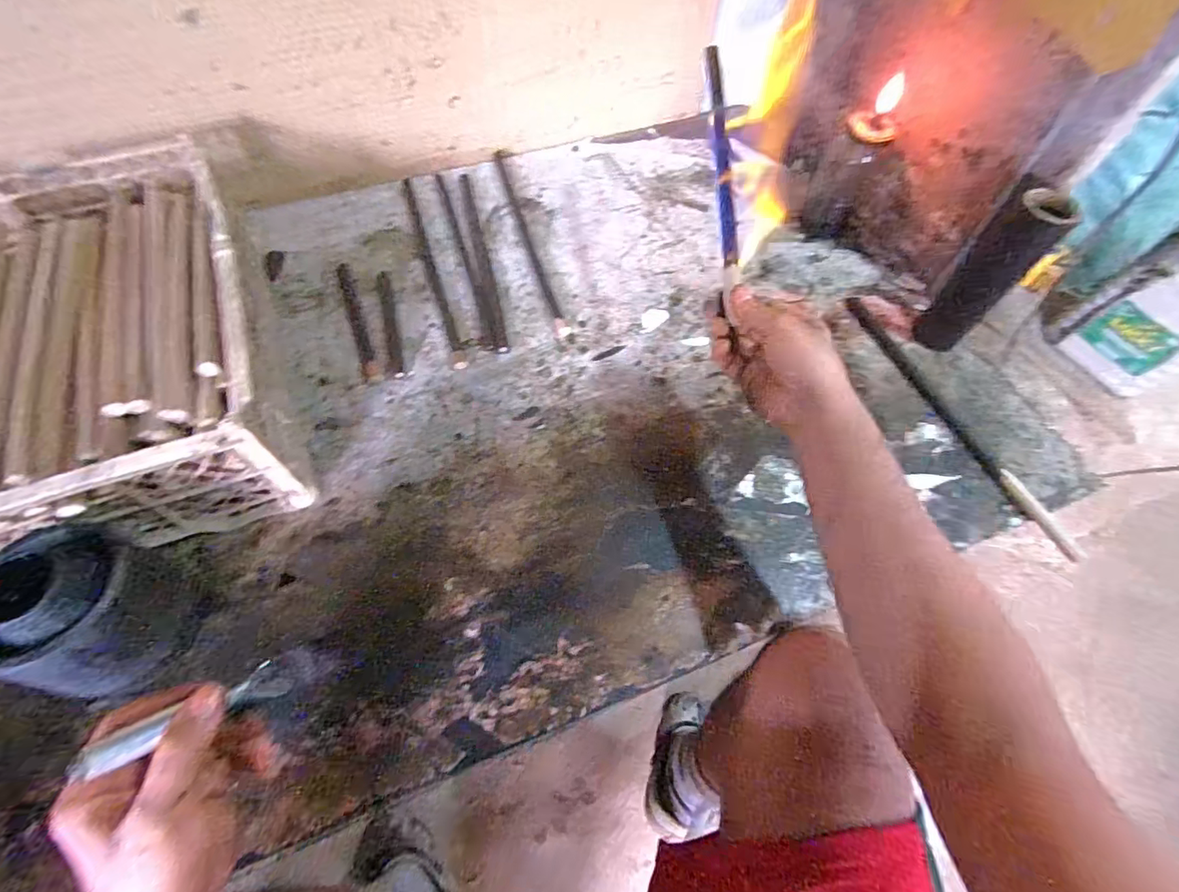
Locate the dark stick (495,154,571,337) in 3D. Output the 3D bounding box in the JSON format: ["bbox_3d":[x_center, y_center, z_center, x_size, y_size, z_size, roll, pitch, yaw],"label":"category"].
[{"bbox_3d":[-0.084,-0.285,0.688,0.015,0.015,0.357,-15,59,-10],"label":"dark stick"}]

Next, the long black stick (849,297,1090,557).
[{"bbox_3d":[0.401,-0.041,0.569,0.021,0.015,0.361,-18,64,-13],"label":"long black stick"}]

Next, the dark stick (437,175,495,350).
[{"bbox_3d":[-0.164,-0.253,0.672,0.017,0.007,0.323,-14,59,-10],"label":"dark stick"}]

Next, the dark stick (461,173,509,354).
[{"bbox_3d":[-0.141,-0.253,0.676,0.018,0.010,0.328,-12,59,-8],"label":"dark stick"}]

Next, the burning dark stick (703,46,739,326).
[{"bbox_3d":[0.124,-0.254,0.477,0.014,0.013,0.289,1,75,-4],"label":"burning dark stick"}]

